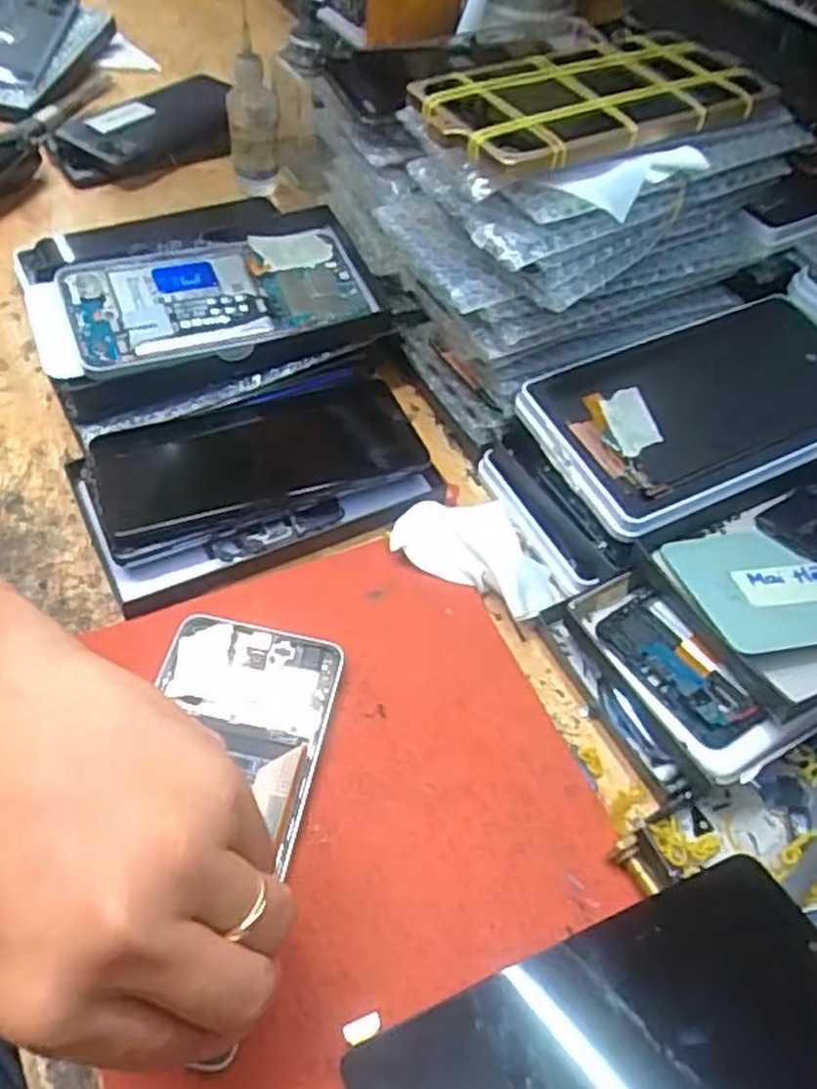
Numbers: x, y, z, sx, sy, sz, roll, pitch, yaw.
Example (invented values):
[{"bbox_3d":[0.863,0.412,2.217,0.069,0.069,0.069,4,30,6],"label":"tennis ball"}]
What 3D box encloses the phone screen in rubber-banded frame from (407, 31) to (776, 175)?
[{"bbox_3d":[0.085,-0.206,0.353,0.150,0.021,0.078,-22,58,-20],"label":"phone screen in rubber-banded frame"}]

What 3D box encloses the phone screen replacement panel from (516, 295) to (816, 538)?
[{"bbox_3d":[0.150,-0.071,0.388,0.165,0.011,0.097,-23,63,-14],"label":"phone screen replacement panel"}]

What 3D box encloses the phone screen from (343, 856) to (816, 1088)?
[{"bbox_3d":[0.063,0.152,0.232,0.153,0.008,0.070,-17,44,-14],"label":"phone screen"}]

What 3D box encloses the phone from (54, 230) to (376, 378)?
[{"bbox_3d":[-0.107,-0.138,0.428,0.160,0.010,0.075,-17,72,-17],"label":"phone"}]

